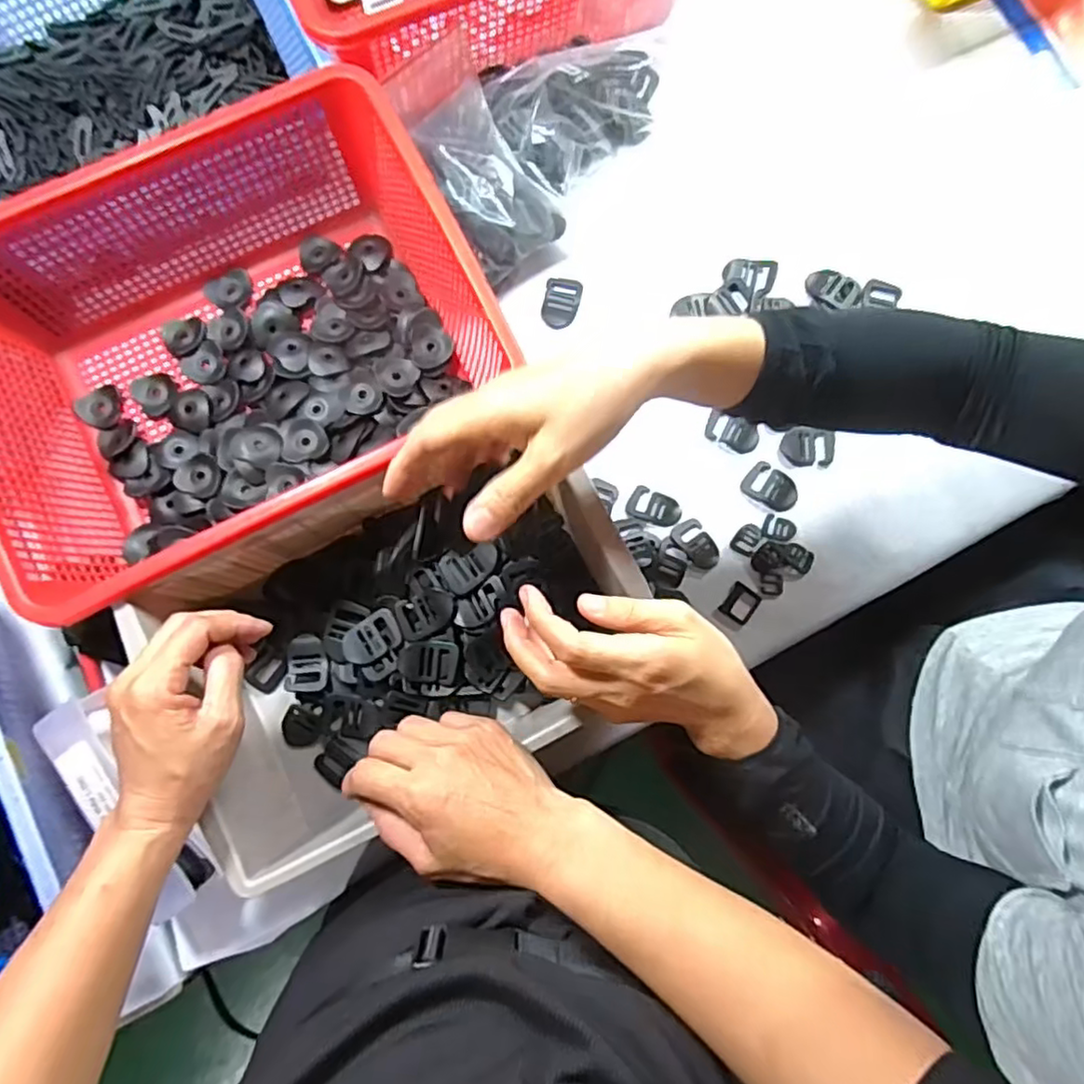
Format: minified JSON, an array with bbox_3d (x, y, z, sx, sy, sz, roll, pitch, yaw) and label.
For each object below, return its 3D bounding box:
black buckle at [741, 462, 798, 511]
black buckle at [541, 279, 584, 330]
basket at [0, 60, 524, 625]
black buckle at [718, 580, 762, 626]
[{"bbox_3d":[0.182,-0.043,0.517,0.043,0.006,0.029,34,80,7],"label":"black buckle"},{"bbox_3d":[0.016,-0.198,0.541,0.029,0.004,0.045,10,78,2],"label":"black buckle"},{"bbox_3d":[-0.219,-0.129,0.466,0.345,0.114,0.271,-27,83,-7],"label":"basket"},{"bbox_3d":[0.154,0.047,0.505,0.024,0.004,0.028,36,82,4],"label":"black buckle"}]

